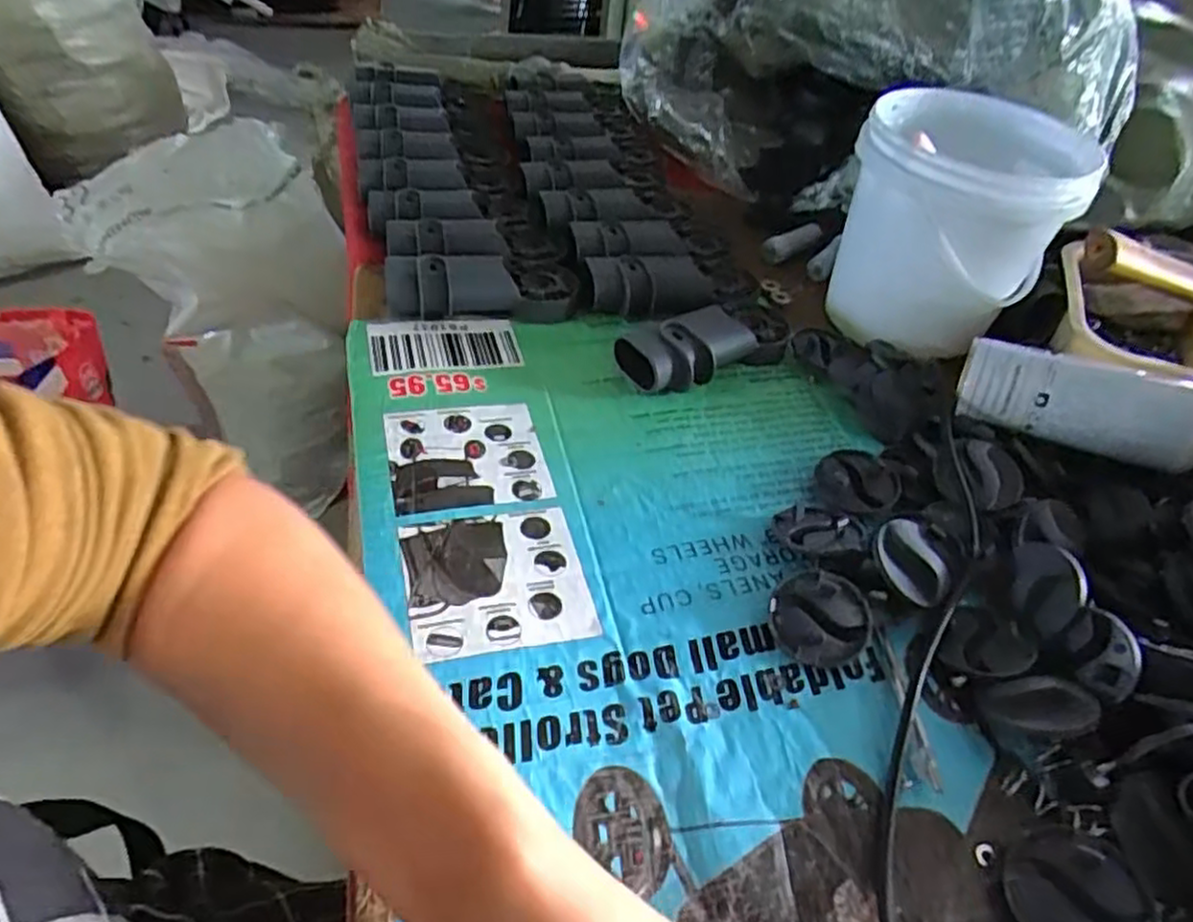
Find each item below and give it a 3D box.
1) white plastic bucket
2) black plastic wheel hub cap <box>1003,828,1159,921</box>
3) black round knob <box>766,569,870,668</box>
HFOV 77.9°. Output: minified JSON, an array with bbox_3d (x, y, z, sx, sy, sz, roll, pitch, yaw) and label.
[{"bbox_3d":[0.301,-0.203,0.641,0.169,0.176,0.204,24,47,16],"label":"white plastic bucket"},{"bbox_3d":[0.216,0.196,0.331,0.055,0.015,0.055,-13,43,13],"label":"black plastic wheel hub cap"},{"bbox_3d":[0.130,0.091,0.429,0.055,0.013,0.055,-4,58,6],"label":"black round knob"}]

